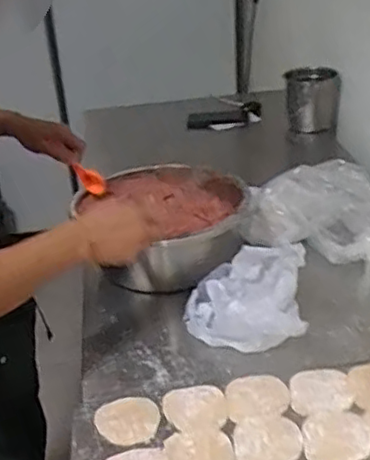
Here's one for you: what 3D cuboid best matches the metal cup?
[{"bbox_3d":[0.320,-0.325,1.615,0.126,0.141,0.126,3,30,13],"label":"metal cup"}]

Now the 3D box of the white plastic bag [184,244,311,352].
[{"bbox_3d":[0.080,0.086,0.915,0.162,0.119,0.141,-4,29,0],"label":"white plastic bag"}]

